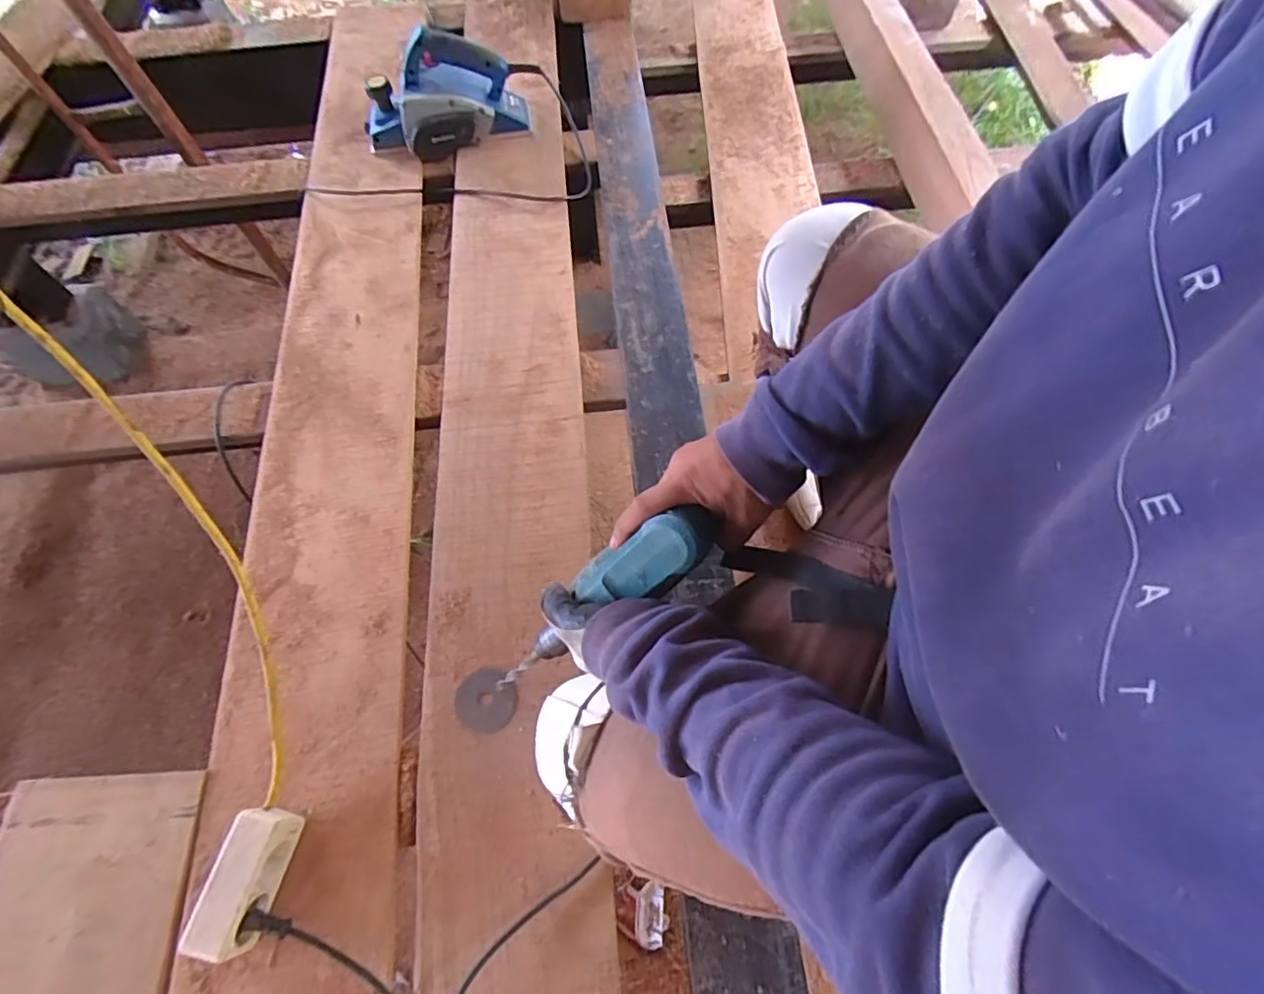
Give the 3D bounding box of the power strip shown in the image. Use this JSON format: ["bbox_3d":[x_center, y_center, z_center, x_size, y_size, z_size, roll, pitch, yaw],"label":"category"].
[{"bbox_3d":[-0.339,0.335,0.527,0.045,0.045,0.111,7,64,6],"label":"power strip"}]

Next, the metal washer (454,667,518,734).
[{"bbox_3d":[-0.149,0.206,0.613,0.062,0.004,0.062,2,63,3],"label":"metal washer"}]

